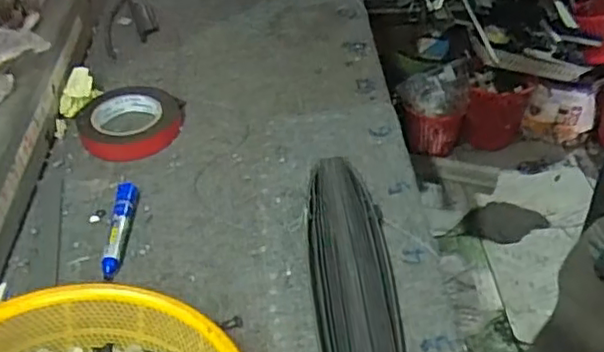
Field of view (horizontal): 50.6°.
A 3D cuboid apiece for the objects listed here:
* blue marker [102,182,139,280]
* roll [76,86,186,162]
[{"bbox_3d":[-0.180,0.052,0.643,0.023,0.020,0.130,-6,41,-2],"label":"blue marker"},{"bbox_3d":[-0.208,-0.069,0.768,0.121,0.028,0.113,-2,41,2],"label":"roll"}]

